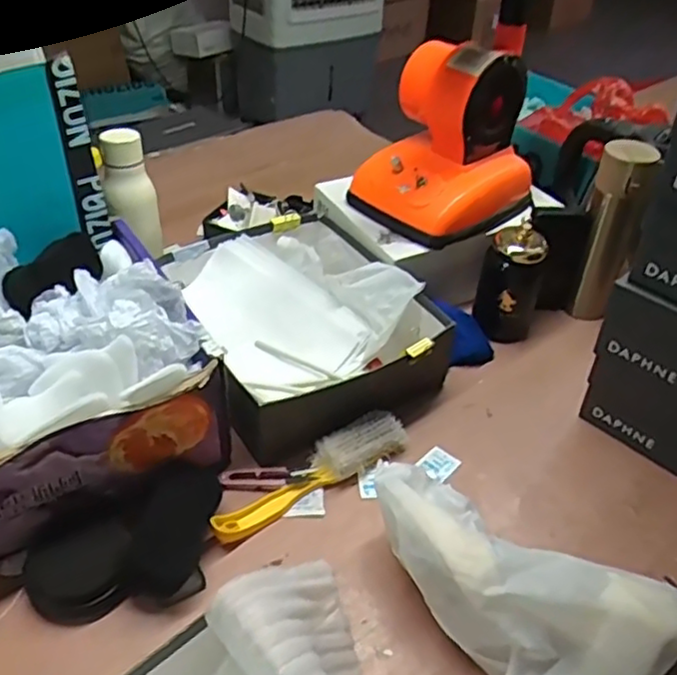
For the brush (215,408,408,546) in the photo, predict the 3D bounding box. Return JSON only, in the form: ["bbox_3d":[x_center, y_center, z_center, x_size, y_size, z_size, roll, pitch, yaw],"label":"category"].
[{"bbox_3d":[-0.029,0.142,0.701,0.223,0.035,0.050,-23,47,-27],"label":"brush"}]

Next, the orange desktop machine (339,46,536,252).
[{"bbox_3d":[0.140,-0.260,0.880,0.193,0.192,0.173,-28,49,-30],"label":"orange desktop machine"}]

